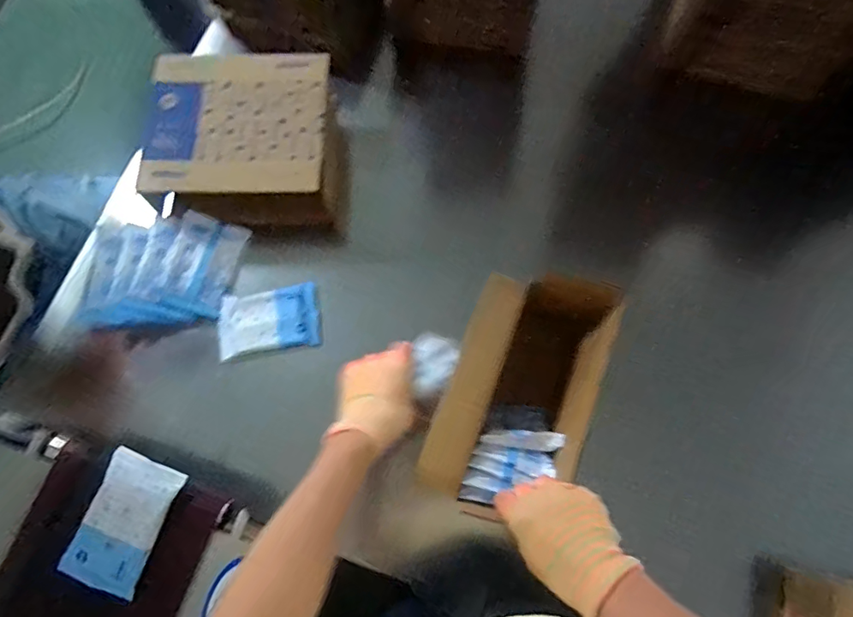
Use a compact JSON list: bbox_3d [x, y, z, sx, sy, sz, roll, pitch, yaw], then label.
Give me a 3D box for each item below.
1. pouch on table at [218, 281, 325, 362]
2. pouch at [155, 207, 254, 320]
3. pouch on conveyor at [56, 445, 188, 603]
[{"bbox_3d":[-0.215,0.016,0.664,0.135,0.013,0.084,-9,75,-1],"label":"pouch on table"},{"bbox_3d":[-0.310,-0.058,0.680,0.082,0.022,0.135,19,79,-20],"label":"pouch"},{"bbox_3d":[-0.325,0.230,0.528,0.080,0.029,0.134,20,77,6],"label":"pouch on conveyor"}]

